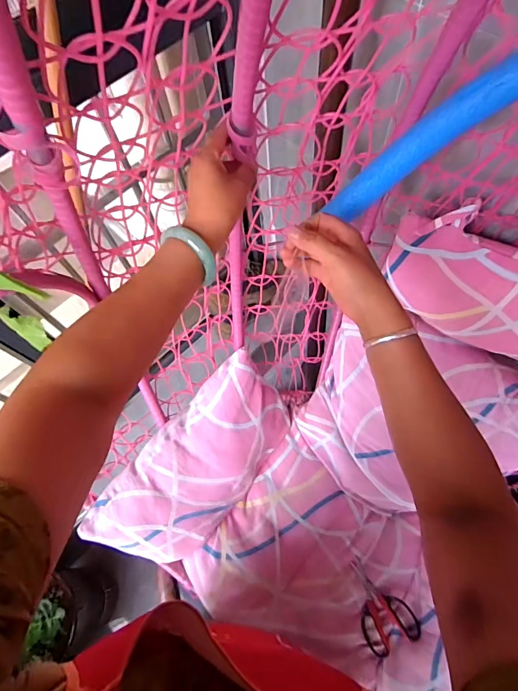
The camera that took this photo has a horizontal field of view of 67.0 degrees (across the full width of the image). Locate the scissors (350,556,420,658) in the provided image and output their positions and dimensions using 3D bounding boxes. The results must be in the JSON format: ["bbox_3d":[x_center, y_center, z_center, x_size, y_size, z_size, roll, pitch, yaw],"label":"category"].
[{"bbox_3d":[0.221,0.480,0.734,0.097,0.007,0.149,-31,52,3],"label":"scissors"}]

